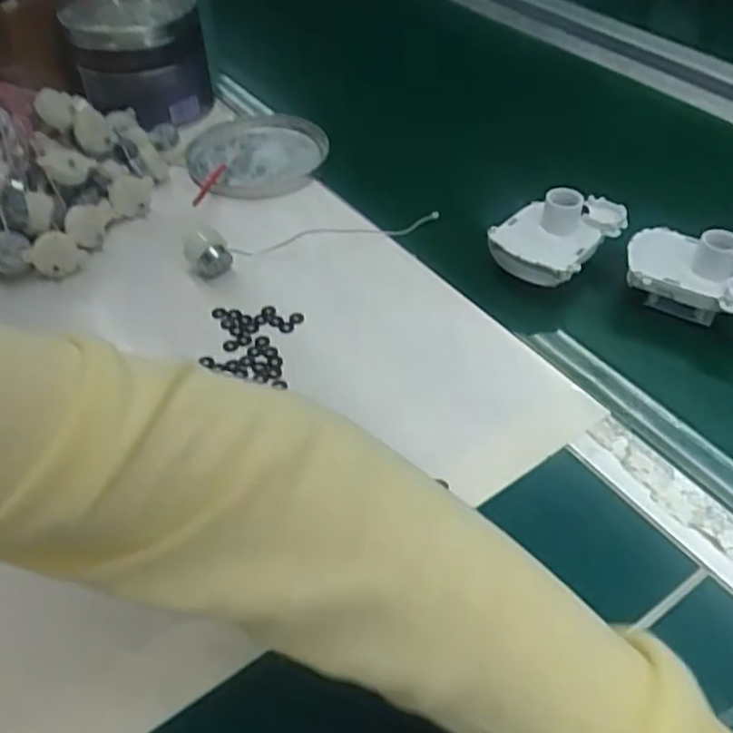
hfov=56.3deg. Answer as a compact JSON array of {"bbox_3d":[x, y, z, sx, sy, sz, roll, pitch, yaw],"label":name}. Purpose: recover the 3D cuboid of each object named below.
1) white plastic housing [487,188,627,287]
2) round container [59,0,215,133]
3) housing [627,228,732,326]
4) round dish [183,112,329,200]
[{"bbox_3d":[0.152,-0.112,0.532,0.070,0.046,0.115,34,55,30],"label":"white plastic housing"},{"bbox_3d":[-0.221,-0.307,0.677,0.120,0.099,0.113,-11,47,-12],"label":"round container"},{"bbox_3d":[0.241,-0.067,0.496,0.102,0.058,0.061,26,51,24],"label":"housing"},{"bbox_3d":[-0.100,-0.202,0.650,0.122,0.027,0.134,-1,45,1],"label":"round dish"}]

